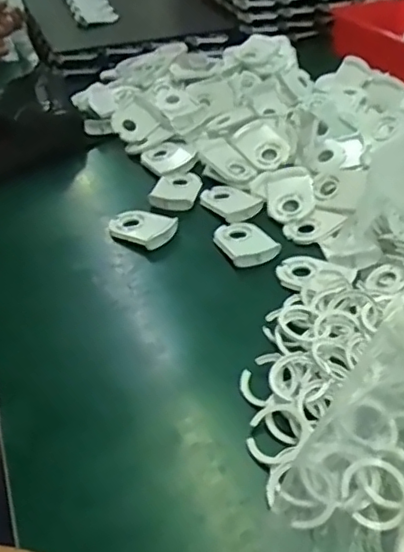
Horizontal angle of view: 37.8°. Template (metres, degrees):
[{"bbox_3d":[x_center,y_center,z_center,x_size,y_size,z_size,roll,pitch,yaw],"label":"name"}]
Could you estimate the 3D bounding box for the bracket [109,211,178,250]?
[{"bbox_3d":[-0.072,-0.056,0.709,0.075,0.013,0.055,16,42,19],"label":"bracket"}]

